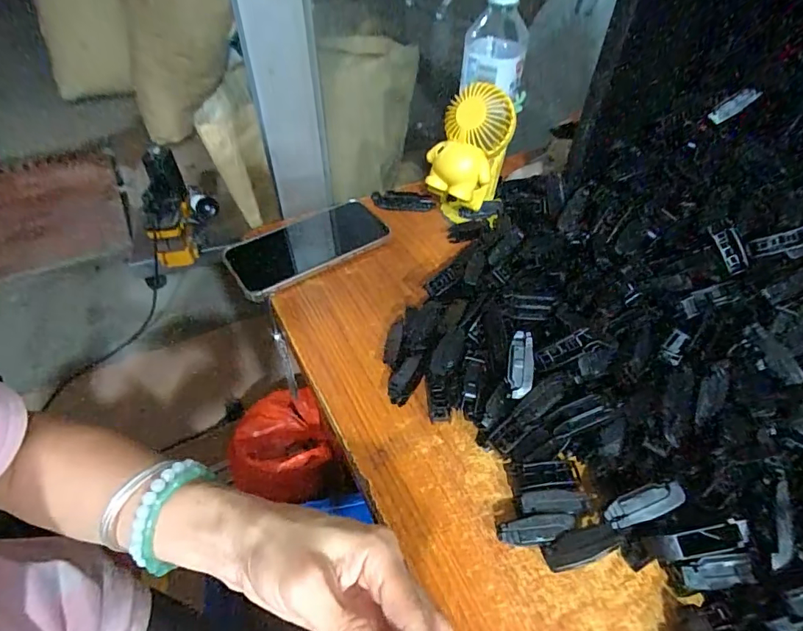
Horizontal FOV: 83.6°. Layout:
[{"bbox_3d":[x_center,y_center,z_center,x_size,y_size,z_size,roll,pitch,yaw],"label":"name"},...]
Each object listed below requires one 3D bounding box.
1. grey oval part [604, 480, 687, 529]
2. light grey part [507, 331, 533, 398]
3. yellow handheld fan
[{"bbox_3d":[0.151,0.117,0.279,0.048,0.004,0.018,-23,47,3],"label":"grey oval part"},{"bbox_3d":[0.086,0.036,0.326,0.017,0.006,0.047,6,84,3],"label":"light grey part"},{"bbox_3d":[0.068,-0.156,0.470,0.077,0.143,0.084,13,49,10],"label":"yellow handheld fan"}]

